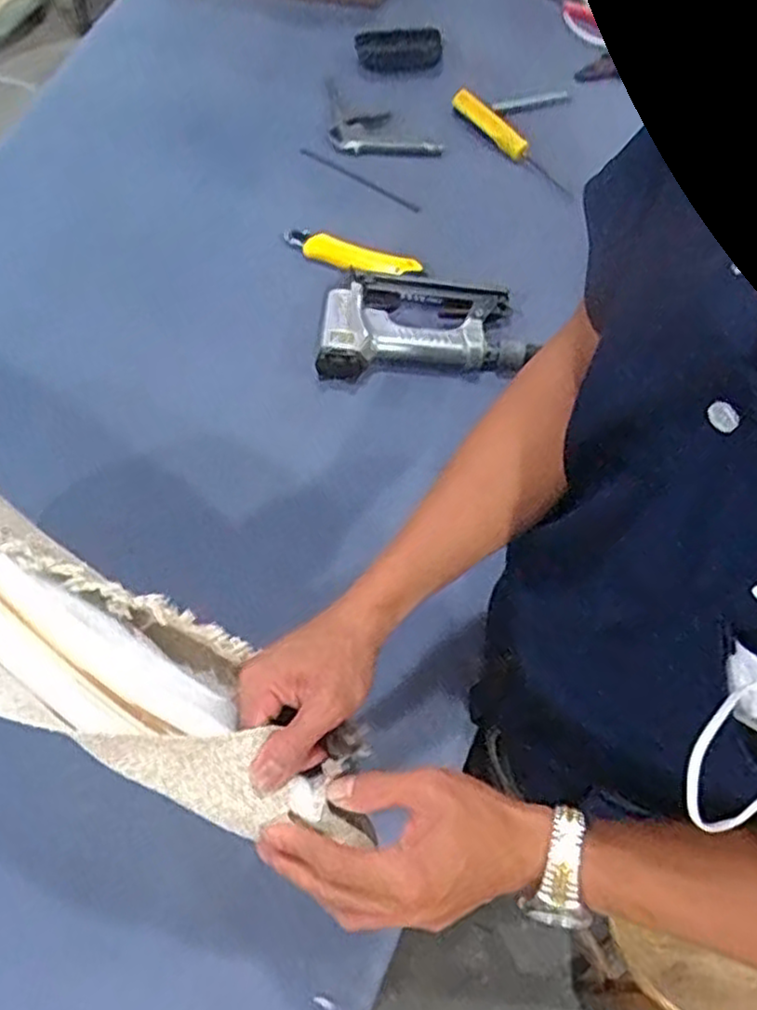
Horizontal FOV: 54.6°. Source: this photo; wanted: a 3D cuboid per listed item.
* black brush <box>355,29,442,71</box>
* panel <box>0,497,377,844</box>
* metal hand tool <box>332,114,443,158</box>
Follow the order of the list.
[{"bbox_3d":[0.025,-0.563,0.905,0.103,0.019,0.054,-2,67,-2],"label":"black brush"},{"bbox_3d":[-0.190,0.094,0.468,0.384,0.083,0.118,35,67,6],"label":"panel"},{"bbox_3d":[0.009,-0.443,0.878,0.132,0.025,0.059,-1,63,-2],"label":"metal hand tool"}]

